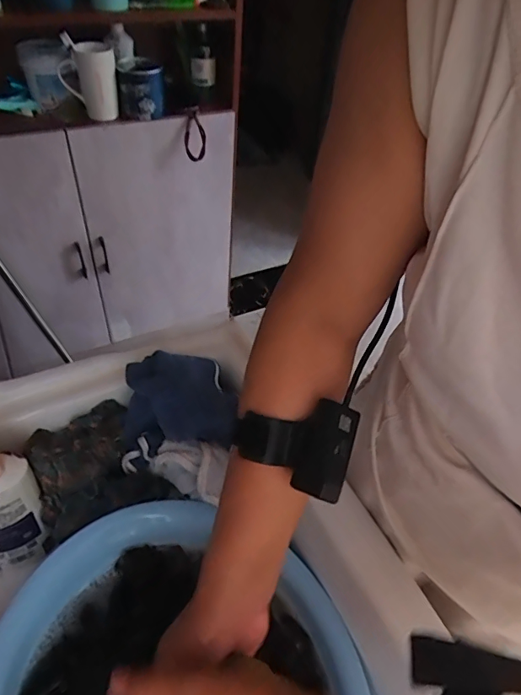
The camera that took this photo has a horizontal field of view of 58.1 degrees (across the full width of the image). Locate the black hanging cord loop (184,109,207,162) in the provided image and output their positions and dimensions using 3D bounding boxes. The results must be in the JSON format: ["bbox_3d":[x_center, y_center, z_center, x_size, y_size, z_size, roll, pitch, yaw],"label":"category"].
[{"bbox_3d":[-0.167,-0.542,1.206,0.056,0.120,0.021,-3,25,-21],"label":"black hanging cord loop"}]

